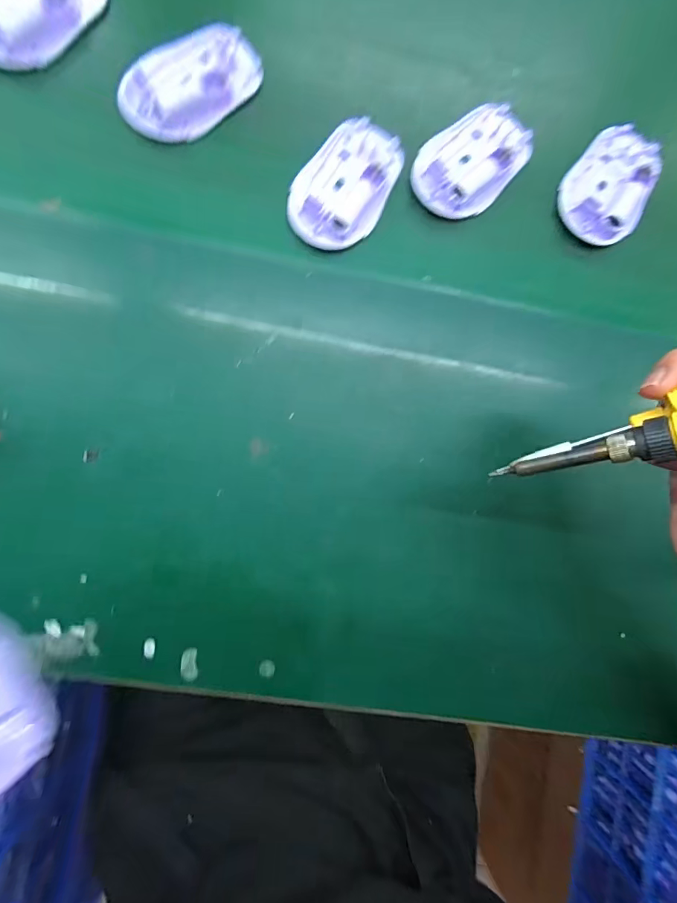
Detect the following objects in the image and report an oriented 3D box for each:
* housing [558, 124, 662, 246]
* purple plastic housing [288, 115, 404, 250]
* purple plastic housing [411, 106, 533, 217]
[{"bbox_3d":[0.206,-0.202,0.338,0.060,0.024,0.090,33,86,-4],"label":"housing"},{"bbox_3d":[0.006,-0.190,0.314,0.061,0.016,0.094,36,86,-4],"label":"purple plastic housing"},{"bbox_3d":[0.097,-0.212,0.324,0.060,0.023,0.092,45,85,-4],"label":"purple plastic housing"}]

